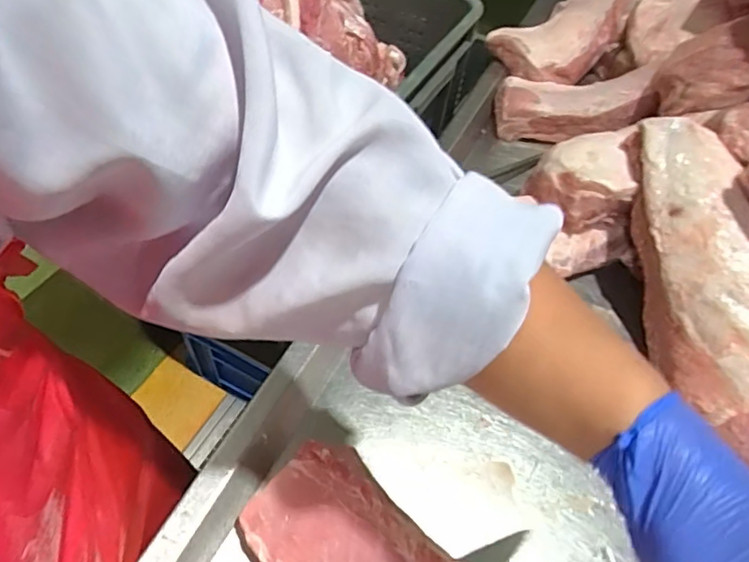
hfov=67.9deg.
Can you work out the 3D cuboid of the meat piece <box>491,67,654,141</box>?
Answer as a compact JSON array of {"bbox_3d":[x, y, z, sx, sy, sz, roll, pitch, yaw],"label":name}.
[{"bbox_3d":[0.320,-0.297,0.903,0.248,0.074,0.122,-1,53,-6],"label":"meat piece"}]

